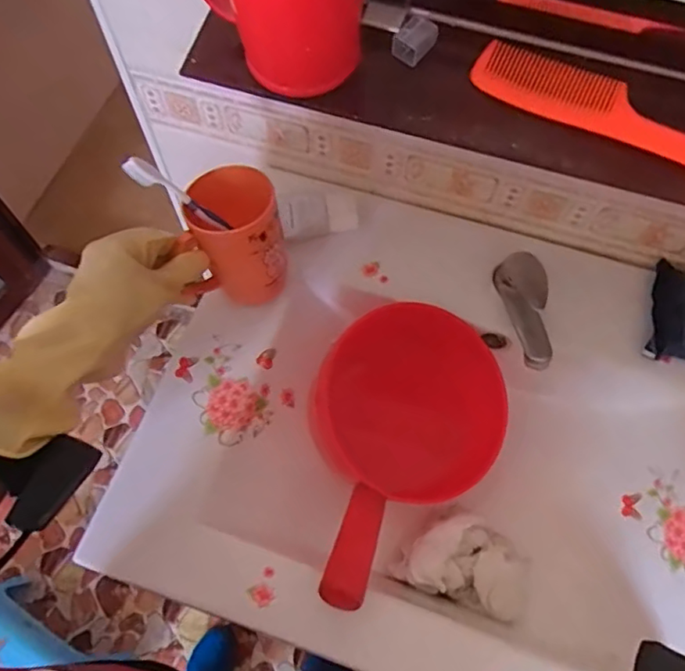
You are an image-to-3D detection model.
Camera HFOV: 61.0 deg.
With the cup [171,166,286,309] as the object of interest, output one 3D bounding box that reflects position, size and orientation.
[{"bbox_3d":[-0.097,-0.096,0.550,0.084,0.113,0.083,2,65,0],"label":"cup"}]

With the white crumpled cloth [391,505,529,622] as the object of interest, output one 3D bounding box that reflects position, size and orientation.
[{"bbox_3d":[0.122,0.220,0.571,0.121,0.052,0.077,18,67,7],"label":"white crumpled cloth"}]

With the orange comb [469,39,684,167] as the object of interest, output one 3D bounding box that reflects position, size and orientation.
[{"bbox_3d":[0.198,-0.158,0.415,0.212,0.011,0.056,29,68,12],"label":"orange comb"}]

